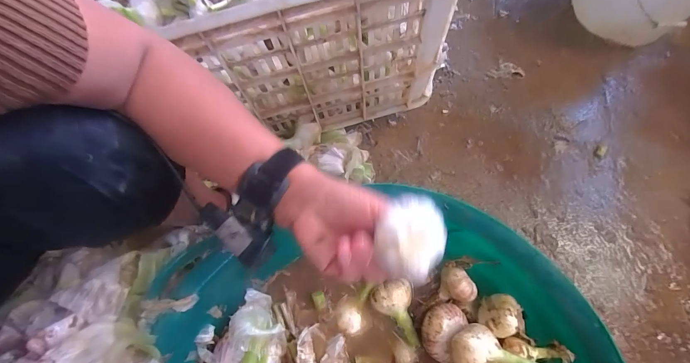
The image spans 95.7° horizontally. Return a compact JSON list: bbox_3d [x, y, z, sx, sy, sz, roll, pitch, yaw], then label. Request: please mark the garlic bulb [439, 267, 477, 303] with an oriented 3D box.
[{"bbox_3d":[0.157,0.143,0.433,0.044,0.032,0.044,2,72,-1],"label":"garlic bulb"}]

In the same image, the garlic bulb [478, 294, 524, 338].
[{"bbox_3d":[0.205,0.175,0.404,0.044,0.036,0.052,30,73,7],"label":"garlic bulb"}]

